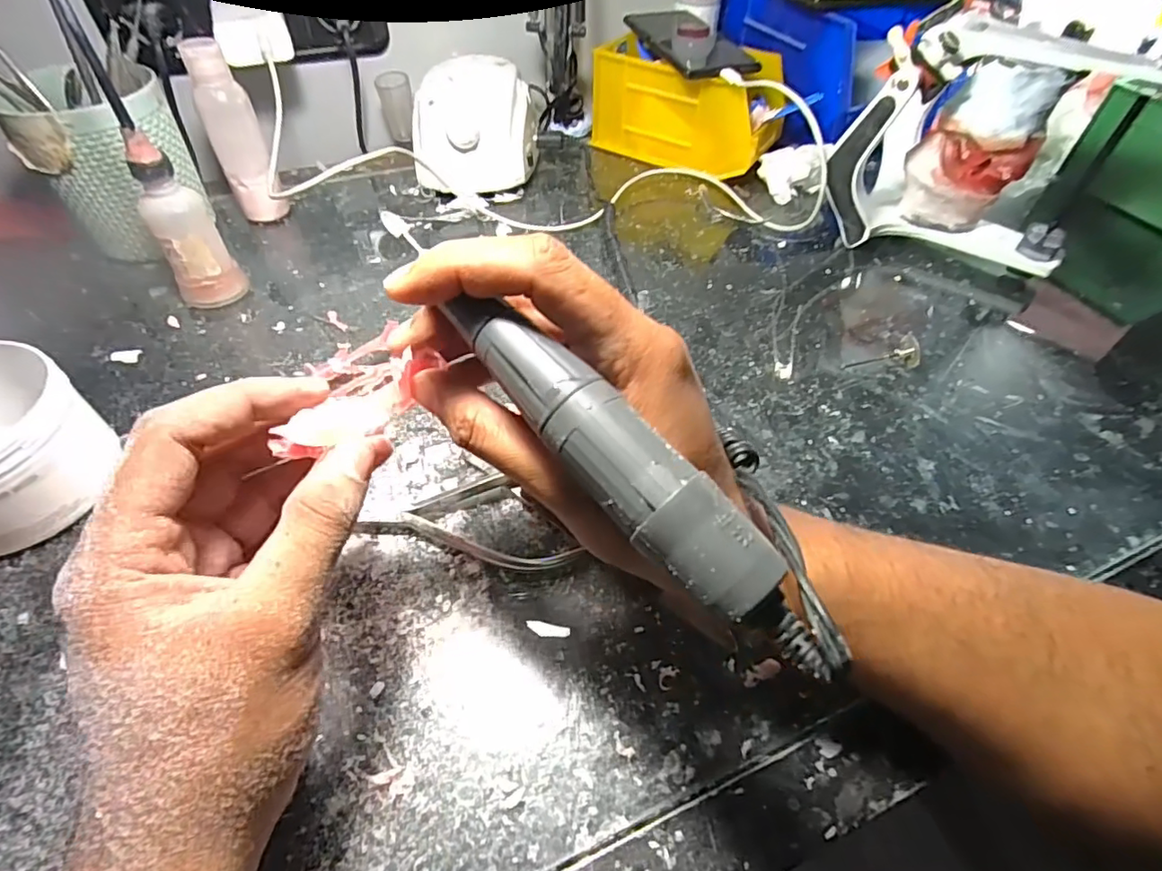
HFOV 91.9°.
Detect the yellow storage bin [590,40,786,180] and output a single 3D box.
[{"bbox_3d":[0.105,-0.321,0.551,0.168,0.085,0.099,27,54,19],"label":"yellow storage bin"}]

